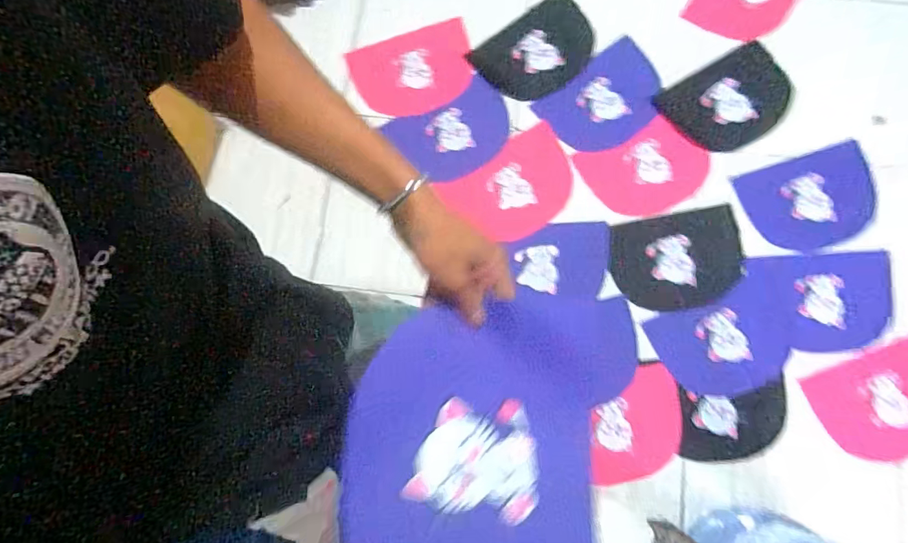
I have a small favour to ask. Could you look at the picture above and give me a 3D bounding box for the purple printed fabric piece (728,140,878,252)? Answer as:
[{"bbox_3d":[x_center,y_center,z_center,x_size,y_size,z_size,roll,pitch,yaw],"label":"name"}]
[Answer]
[{"bbox_3d":[0.771,-0.153,1.008,0.296,0.009,0.197,-18,81,1],"label":"purple printed fabric piece"}]

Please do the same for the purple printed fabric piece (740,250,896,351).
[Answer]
[{"bbox_3d":[0.748,0.061,0.965,0.284,0.008,0.194,-3,82,3],"label":"purple printed fabric piece"}]

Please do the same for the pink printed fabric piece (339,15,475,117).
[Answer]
[{"bbox_3d":[-0.095,-0.458,1.108,0.277,0.011,0.192,-18,86,4],"label":"pink printed fabric piece"}]

